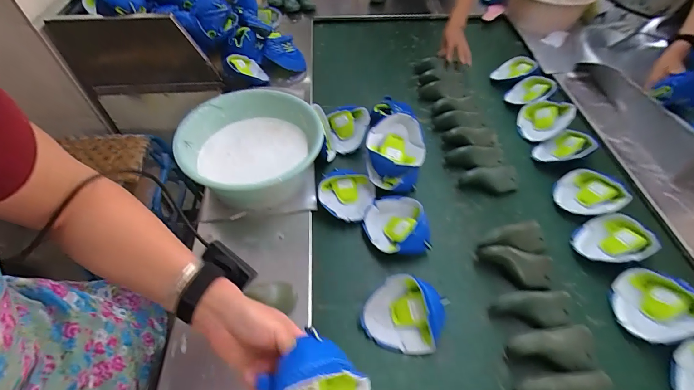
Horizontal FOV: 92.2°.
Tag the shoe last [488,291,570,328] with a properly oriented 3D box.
[{"bbox_3d":[0.345,0.208,0.617,0.148,0.052,0.069,-2,52,-3],"label":"shoe last"}]

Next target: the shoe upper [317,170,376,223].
[{"bbox_3d":[-0.001,-0.001,0.762,0.112,0.049,0.118,1,52,-1],"label":"shoe upper"}]

